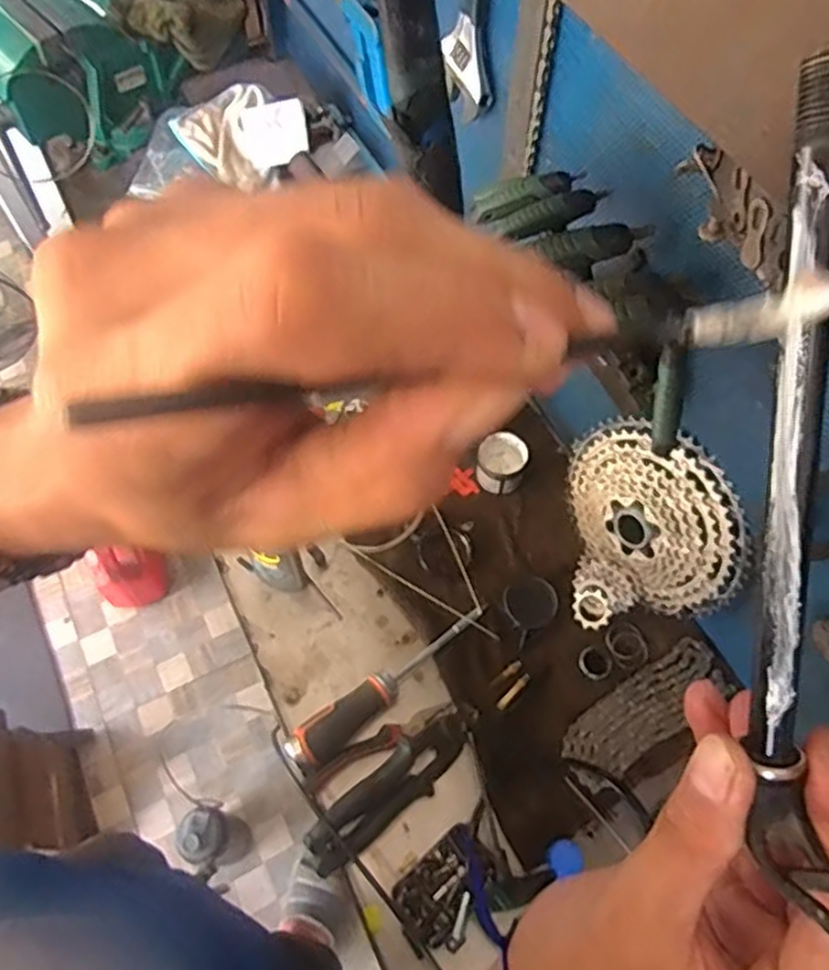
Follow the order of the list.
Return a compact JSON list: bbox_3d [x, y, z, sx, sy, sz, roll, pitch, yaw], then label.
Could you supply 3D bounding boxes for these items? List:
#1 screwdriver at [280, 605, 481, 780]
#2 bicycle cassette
[{"bbox_3d":[-0.019,0.191,0.671,0.224,0.044,0.038,-33,68,-18],"label":"screwdriver"},{"bbox_3d":[0.218,0.034,0.669,0.032,0.189,0.189,-20,92,-40],"label":"bicycle cassette"}]

